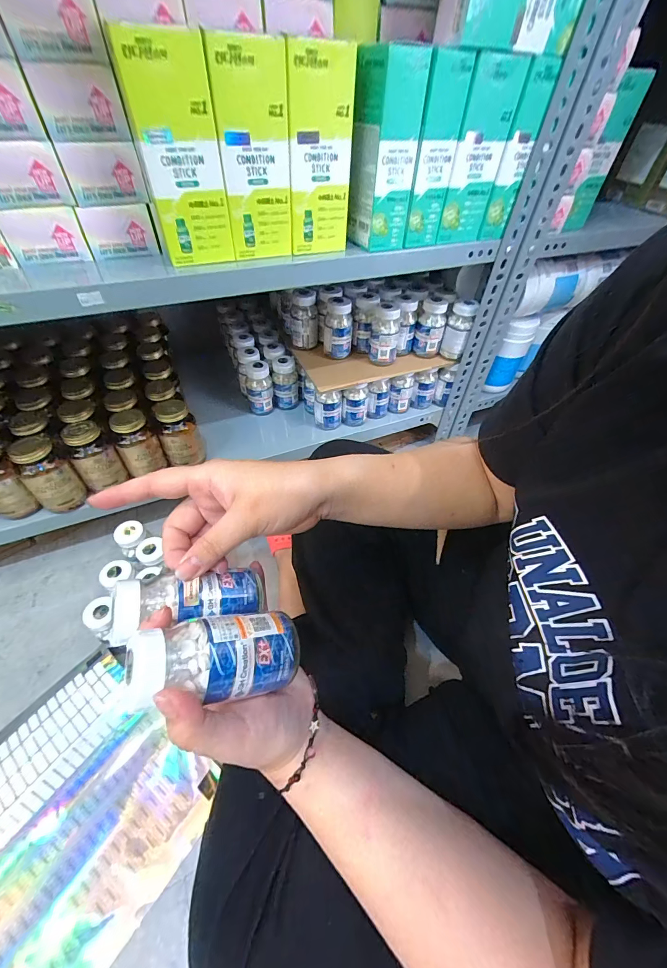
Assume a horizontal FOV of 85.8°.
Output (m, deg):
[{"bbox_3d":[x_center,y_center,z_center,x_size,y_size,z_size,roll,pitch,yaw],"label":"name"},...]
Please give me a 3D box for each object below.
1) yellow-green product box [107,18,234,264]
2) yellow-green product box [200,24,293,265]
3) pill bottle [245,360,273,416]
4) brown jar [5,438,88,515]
[{"bbox_3d":[-0.151,-0.320,0.357,0.074,0.164,0.061,-13,51,-14],"label":"yellow-green product box"},{"bbox_3d":[-0.083,-0.346,0.382,0.072,0.167,0.076,-7,50,-10],"label":"yellow-green product box"},{"bbox_3d":[-0.142,-0.181,0.689,0.056,0.099,0.052,-8,50,-11],"label":"pill bottle"},{"bbox_3d":[-0.402,-0.012,0.506,0.053,0.109,0.055,2,49,-2],"label":"brown jar"}]

